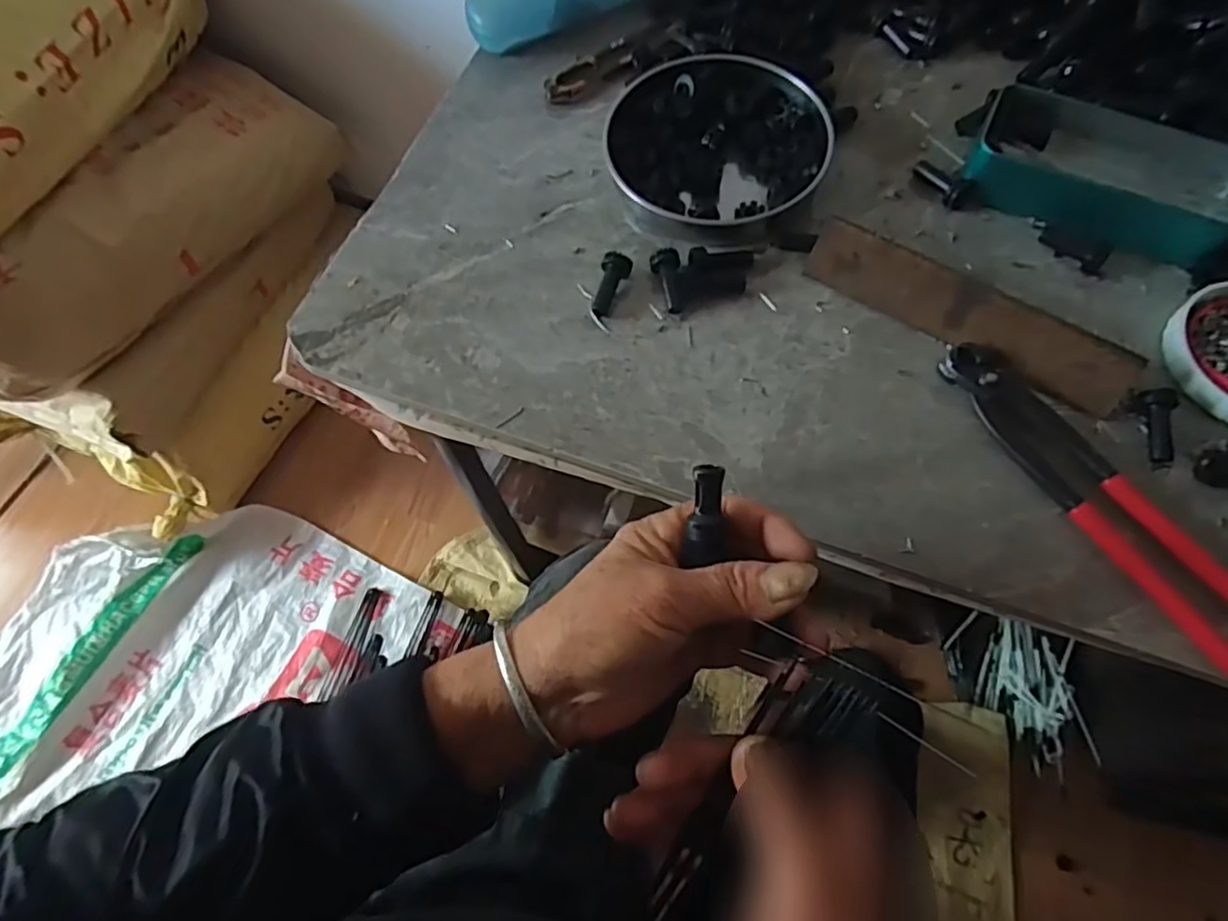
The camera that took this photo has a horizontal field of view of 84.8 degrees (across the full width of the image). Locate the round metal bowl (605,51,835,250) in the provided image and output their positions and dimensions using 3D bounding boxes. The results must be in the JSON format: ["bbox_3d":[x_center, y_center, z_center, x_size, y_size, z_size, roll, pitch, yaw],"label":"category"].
[{"bbox_3d":[0.066,-0.200,0.429,0.133,0.026,0.129,-1,66,2],"label":"round metal bowl"}]

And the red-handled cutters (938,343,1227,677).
[{"bbox_3d":[0.241,0.016,0.338,0.036,0.012,0.194,-30,69,-11],"label":"red-handled cutters"}]

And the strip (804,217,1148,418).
[{"bbox_3d":[0.196,-0.082,0.377,0.179,0.009,0.037,31,114,15],"label":"strip"}]

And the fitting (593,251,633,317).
[{"bbox_3d":[-0.001,-0.103,0.399,0.017,0.015,0.039,11,67,7],"label":"fitting"}]

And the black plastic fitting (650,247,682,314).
[{"bbox_3d":[0.031,-0.106,0.398,0.017,0.015,0.038,0,66,2],"label":"black plastic fitting"}]

